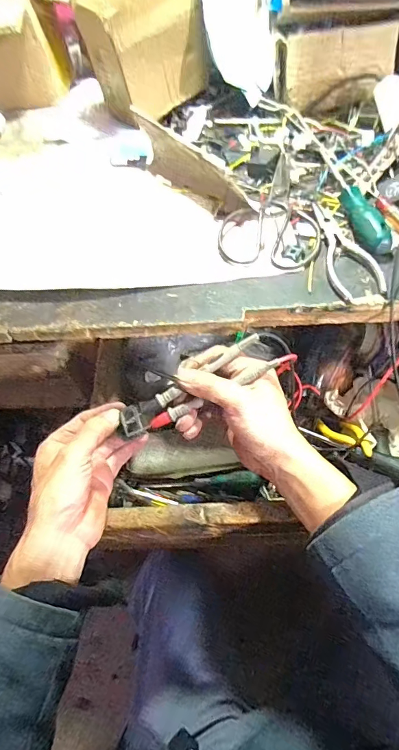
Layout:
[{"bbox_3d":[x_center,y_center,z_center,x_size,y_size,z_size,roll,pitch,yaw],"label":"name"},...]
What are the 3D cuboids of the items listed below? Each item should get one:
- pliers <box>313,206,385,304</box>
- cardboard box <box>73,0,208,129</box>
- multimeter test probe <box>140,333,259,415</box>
[{"bbox_3d":[0.151,-0.138,0.440,0.047,0.010,0.144,-7,56,0],"label":"pliers"},{"bbox_3d":[-0.084,-0.466,0.595,0.148,0.158,0.097,-33,59,-17],"label":"cardboard box"},{"bbox_3d":[0.000,0.000,0.381,0.127,0.008,0.011,-34,58,3],"label":"multimeter test probe"}]

